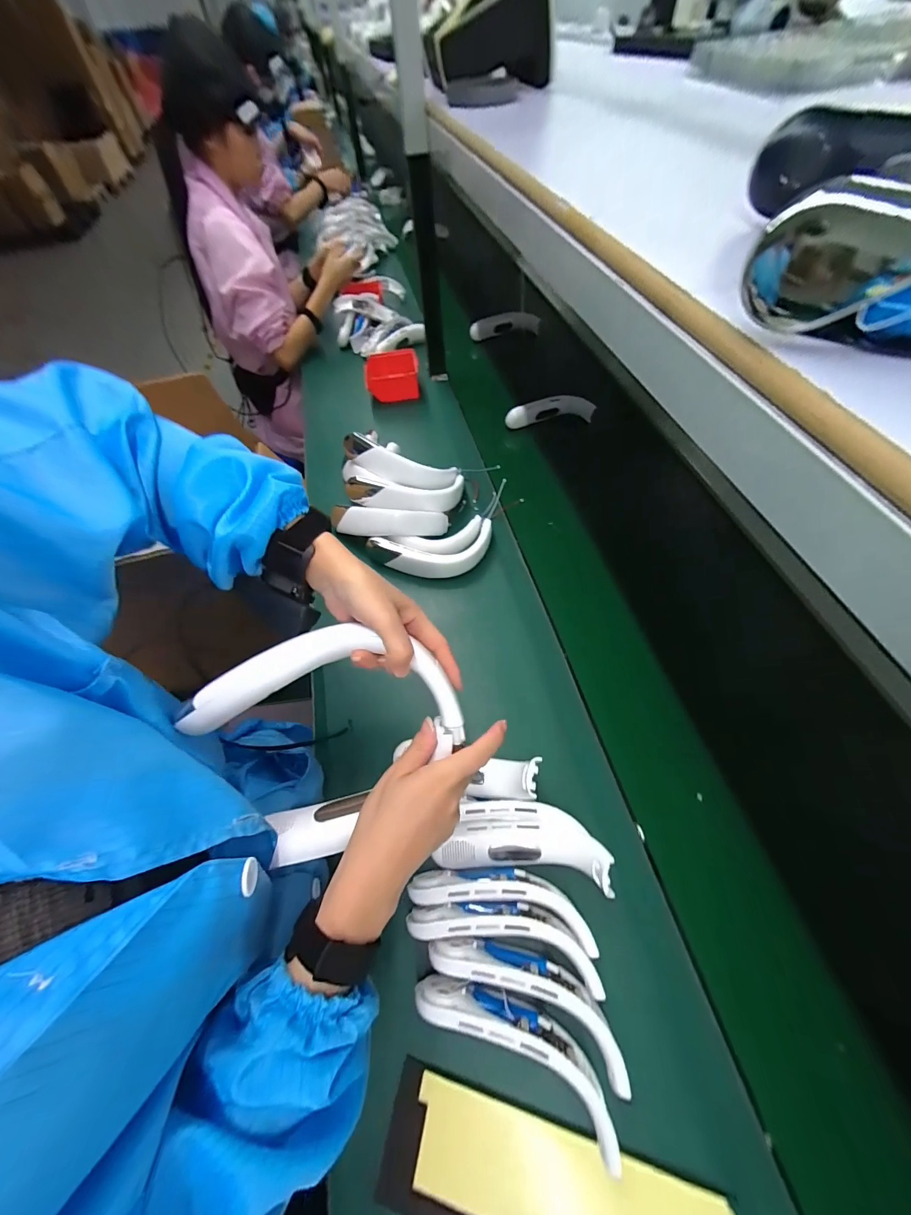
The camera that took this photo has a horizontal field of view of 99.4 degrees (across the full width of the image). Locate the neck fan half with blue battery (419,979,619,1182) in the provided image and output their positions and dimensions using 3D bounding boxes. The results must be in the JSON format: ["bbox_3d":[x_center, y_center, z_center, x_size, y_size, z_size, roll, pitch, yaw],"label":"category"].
[{"bbox_3d":[0.058,0.413,0.371,0.200,0.050,0.053,24,63,18],"label":"neck fan half with blue battery"}]

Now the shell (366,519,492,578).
[{"bbox_3d":[-0.037,-0.089,0.685,0.222,0.051,0.088,-10,59,-2],"label":"shell"}]

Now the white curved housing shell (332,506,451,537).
[{"bbox_3d":[-0.118,-0.158,0.686,0.200,0.042,0.062,-2,59,3],"label":"white curved housing shell"}]

